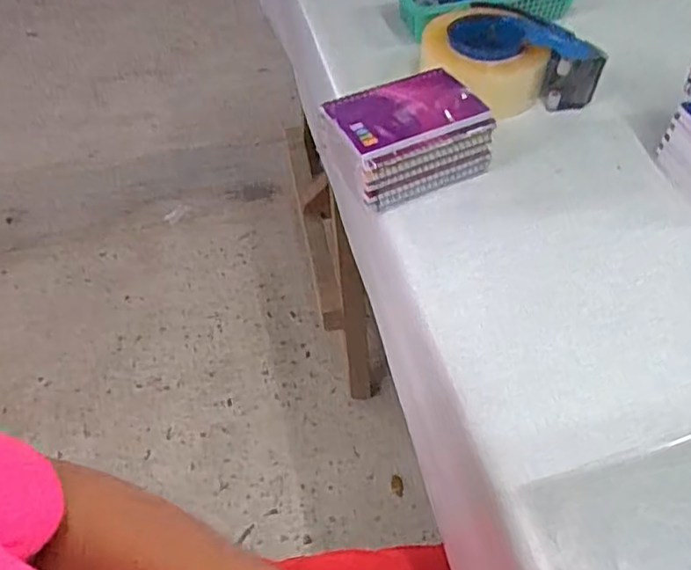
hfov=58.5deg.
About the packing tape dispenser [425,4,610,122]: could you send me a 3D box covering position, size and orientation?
[{"bbox_3d":[0.164,-0.219,0.627,0.177,0.065,0.097,14,54,12],"label":"packing tape dispenser"}]

